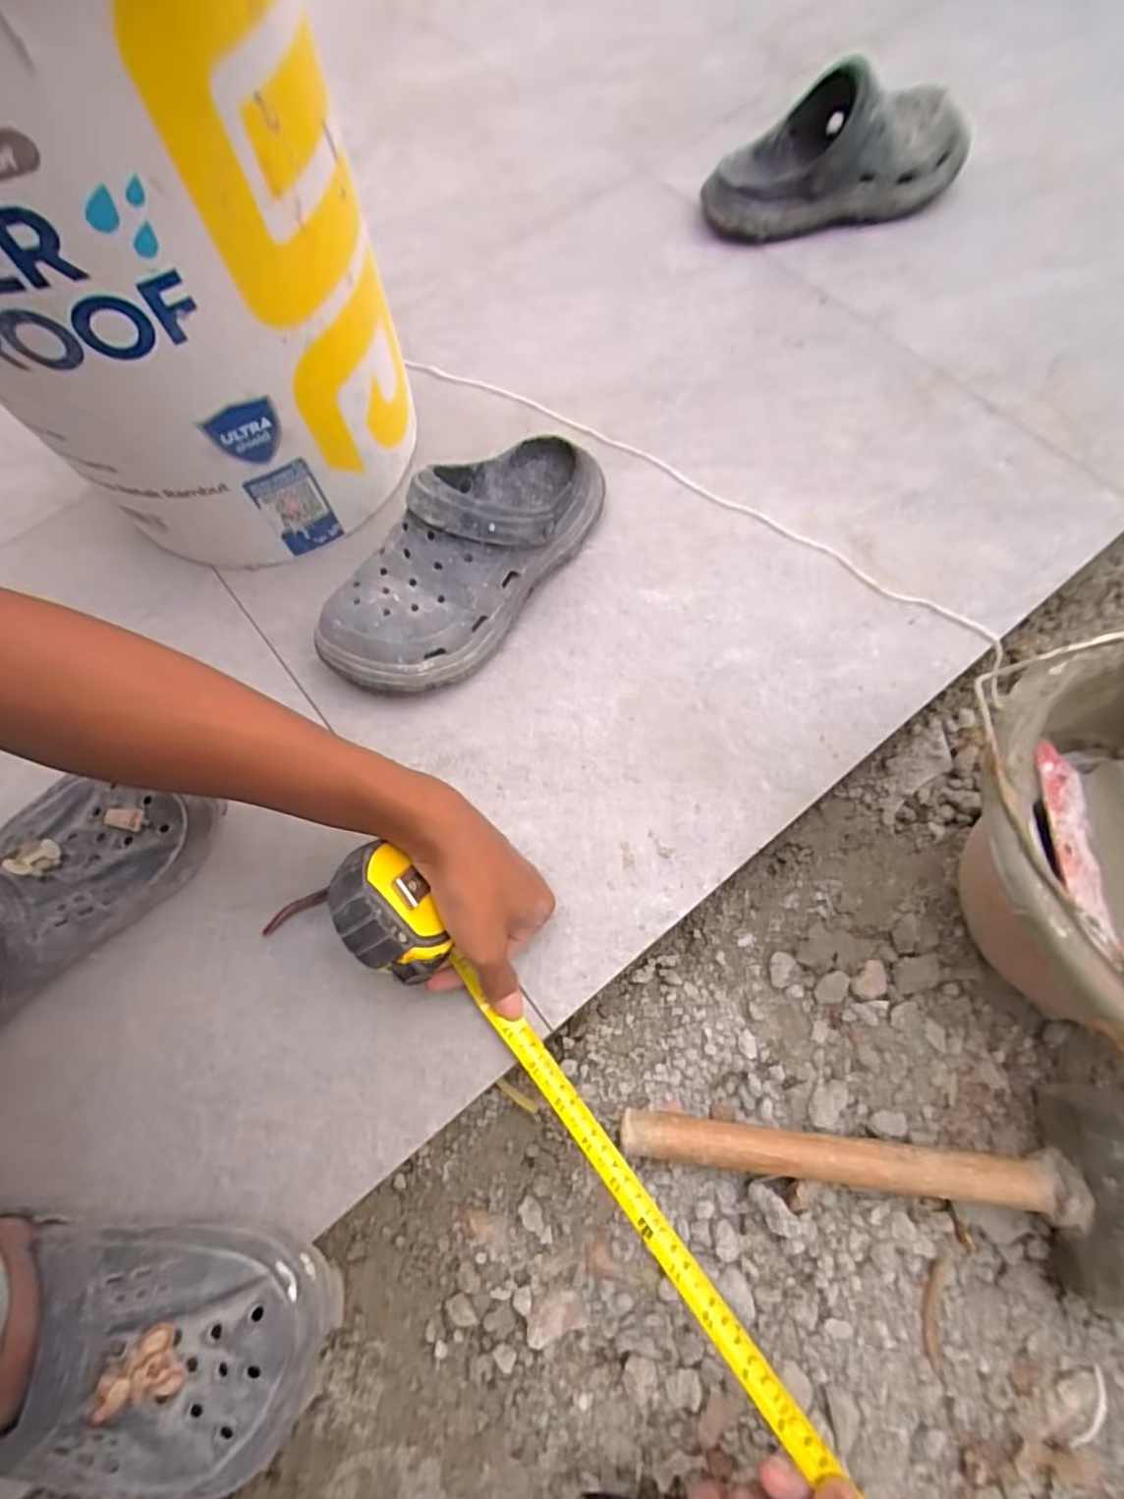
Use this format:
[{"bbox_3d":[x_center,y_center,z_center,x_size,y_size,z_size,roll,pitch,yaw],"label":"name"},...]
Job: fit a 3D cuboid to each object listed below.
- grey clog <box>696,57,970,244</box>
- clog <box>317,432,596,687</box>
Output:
[{"bbox_3d":[0.255,-0.555,0.586,0.239,0.080,0.093,-18,71,-4],"label":"grey clog"},{"bbox_3d":[-0.069,-0.148,0.458,0.103,0.087,0.249,33,75,13],"label":"clog"}]

